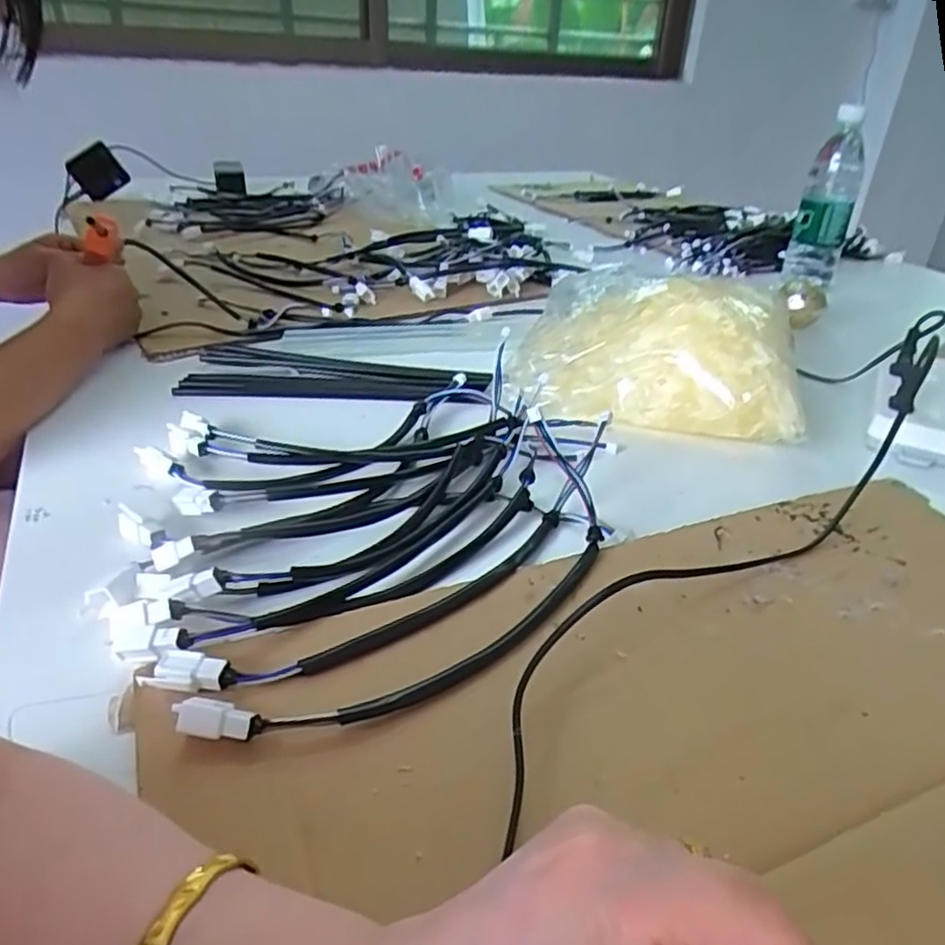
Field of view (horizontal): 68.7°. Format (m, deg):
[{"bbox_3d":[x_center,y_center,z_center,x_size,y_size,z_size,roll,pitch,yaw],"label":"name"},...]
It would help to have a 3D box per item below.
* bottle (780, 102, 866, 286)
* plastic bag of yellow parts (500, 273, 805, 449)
[{"bbox_3d":[0.468,-0.354,0.915,0.069,0.213,0.057,19,33,23],"label":"bottle"},{"bbox_3d":[0.155,-0.108,0.598,0.228,0.093,0.156,7,32,6],"label":"plastic bag of yellow parts"}]

